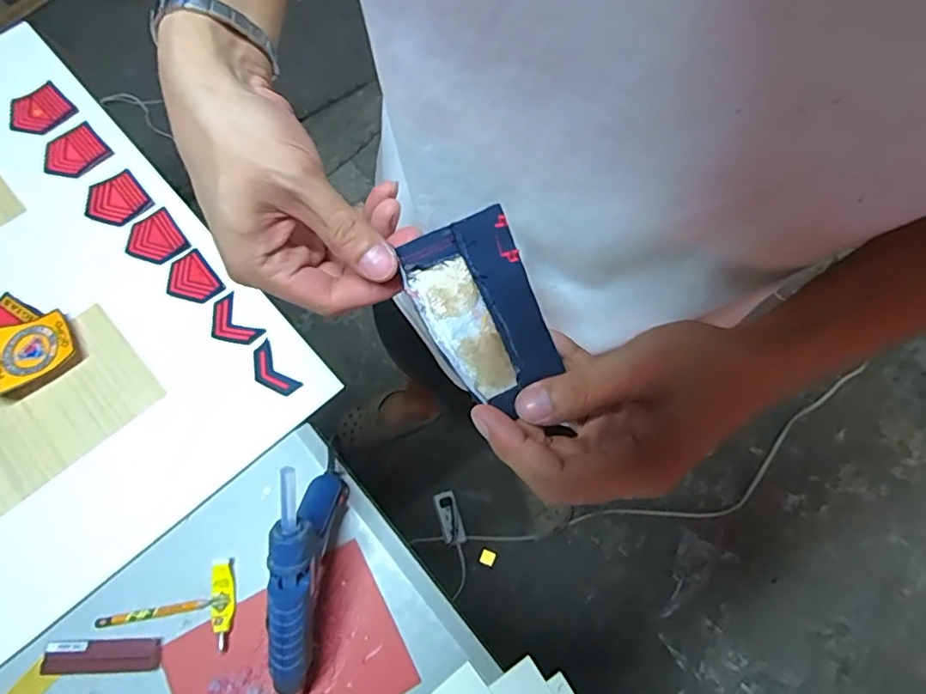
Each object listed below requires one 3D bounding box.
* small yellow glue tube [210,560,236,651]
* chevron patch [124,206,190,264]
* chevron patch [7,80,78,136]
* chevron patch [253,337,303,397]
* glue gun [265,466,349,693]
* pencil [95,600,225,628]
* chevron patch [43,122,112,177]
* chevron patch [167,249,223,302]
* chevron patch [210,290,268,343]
[{"bbox_3d":[-0.221,0.235,0.534,0.022,0.005,0.077,-5,71,-2],"label":"small yellow glue tube"},{"bbox_3d":[-0.350,-0.121,0.659,0.058,0.008,0.062,-36,77,-18],"label":"chevron patch"},{"bbox_3d":[-0.521,-0.290,0.714,0.066,0.006,0.070,43,76,13],"label":"chevron patch"},{"bbox_3d":[-0.202,0.025,0.610,0.032,0.005,0.066,-40,75,-13],"label":"chevron patch"},{"bbox_3d":[-0.134,0.192,0.478,0.035,0.146,0.178,8,71,3],"label":"glue gun"},{"bbox_3d":[-0.280,0.243,0.533,0.106,0.008,0.009,-9,71,-3],"label":"pencil"},{"bbox_3d":[-0.462,-0.228,0.695,0.072,0.009,0.062,-41,80,-8],"label":"chevron patch"},{"bbox_3d":[-0.300,-0.074,0.643,0.051,0.006,0.064,-37,74,-20],"label":"chevron patch"},{"bbox_3d":[-0.250,-0.025,0.627,0.043,0.006,0.063,-39,77,-20],"label":"chevron patch"}]

